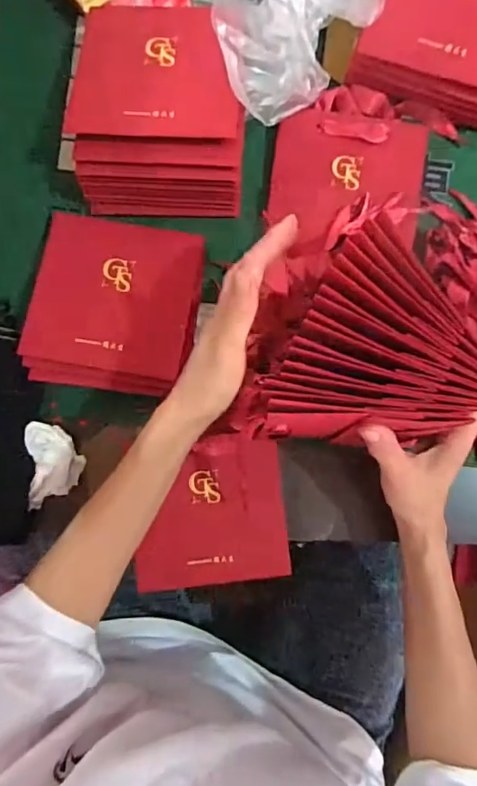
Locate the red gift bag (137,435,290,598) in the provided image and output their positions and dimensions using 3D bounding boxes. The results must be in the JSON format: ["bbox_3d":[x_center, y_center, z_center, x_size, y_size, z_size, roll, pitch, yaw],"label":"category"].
[{"bbox_3d":[-0.025,0.109,0.478,0.133,0.005,0.130,-6,87,-2],"label":"red gift bag"}]

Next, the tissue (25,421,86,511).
[{"bbox_3d":[-0.168,0.066,0.477,0.046,0.022,0.076,0,87,-1],"label":"tissue"}]

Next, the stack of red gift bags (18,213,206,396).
[{"bbox_3d":[-0.110,-0.080,0.479,0.143,0.039,0.153,8,87,-1],"label":"stack of red gift bags"}]

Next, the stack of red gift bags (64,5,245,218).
[{"bbox_3d":[-0.068,-0.252,0.455,0.145,0.061,0.173,-2,87,-2],"label":"stack of red gift bags"}]

